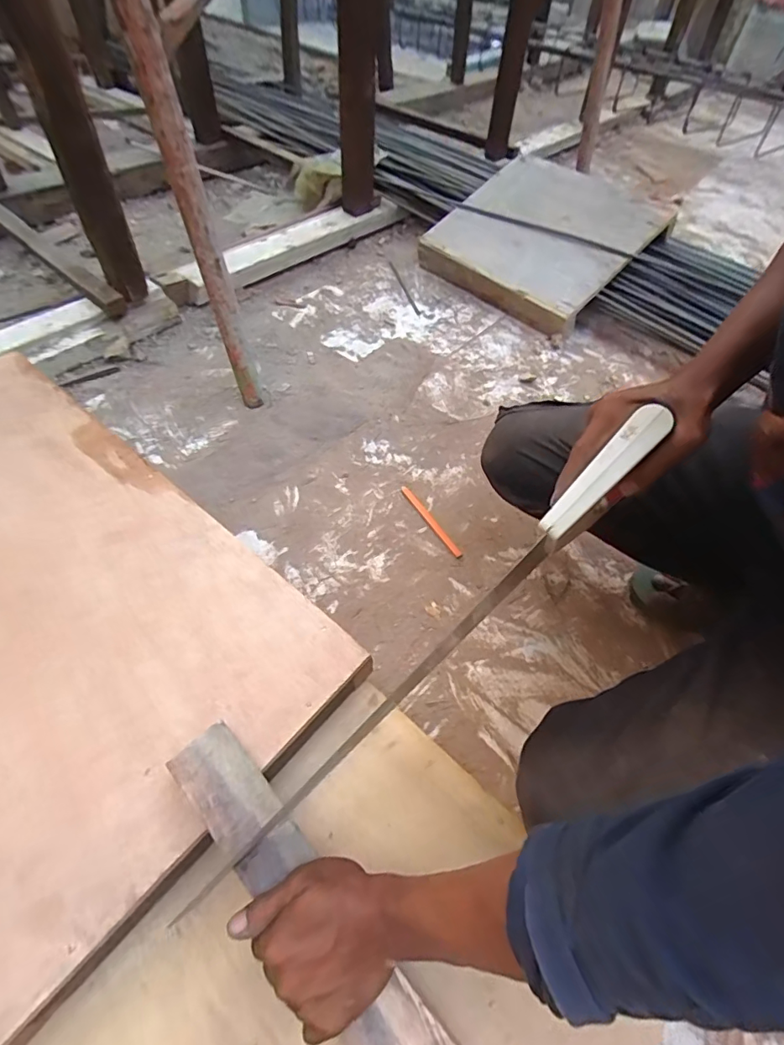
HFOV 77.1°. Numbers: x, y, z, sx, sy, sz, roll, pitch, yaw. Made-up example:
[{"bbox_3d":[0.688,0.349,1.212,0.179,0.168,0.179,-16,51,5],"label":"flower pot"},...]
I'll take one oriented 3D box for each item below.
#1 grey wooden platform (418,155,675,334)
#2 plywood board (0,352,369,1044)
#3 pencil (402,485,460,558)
[{"bbox_3d":[0.362,-0.696,1.190,0.437,0.064,0.446,40,77,23],"label":"grey wooden platform"},{"bbox_3d":[-0.448,0.050,0.571,0.779,0.025,0.394,35,59,22],"label":"plywood board"},{"bbox_3d":[0.061,-0.004,0.777,0.014,0.004,0.154,-25,57,-20],"label":"pencil"}]

